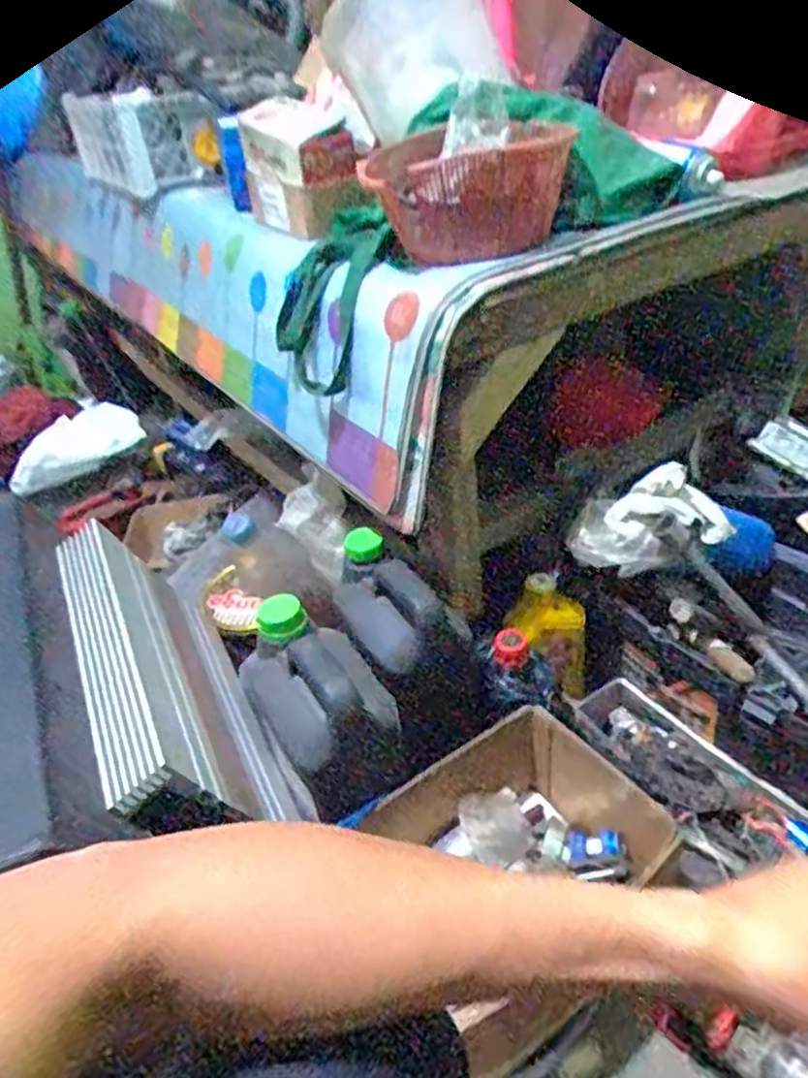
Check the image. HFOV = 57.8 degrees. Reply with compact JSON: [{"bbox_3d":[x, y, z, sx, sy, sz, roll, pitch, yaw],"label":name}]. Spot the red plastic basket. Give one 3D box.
[{"bbox_3d":[0.064,-0.344,0.725,0.191,0.110,0.126,-1,36,9],"label":"red plastic basket"}]

